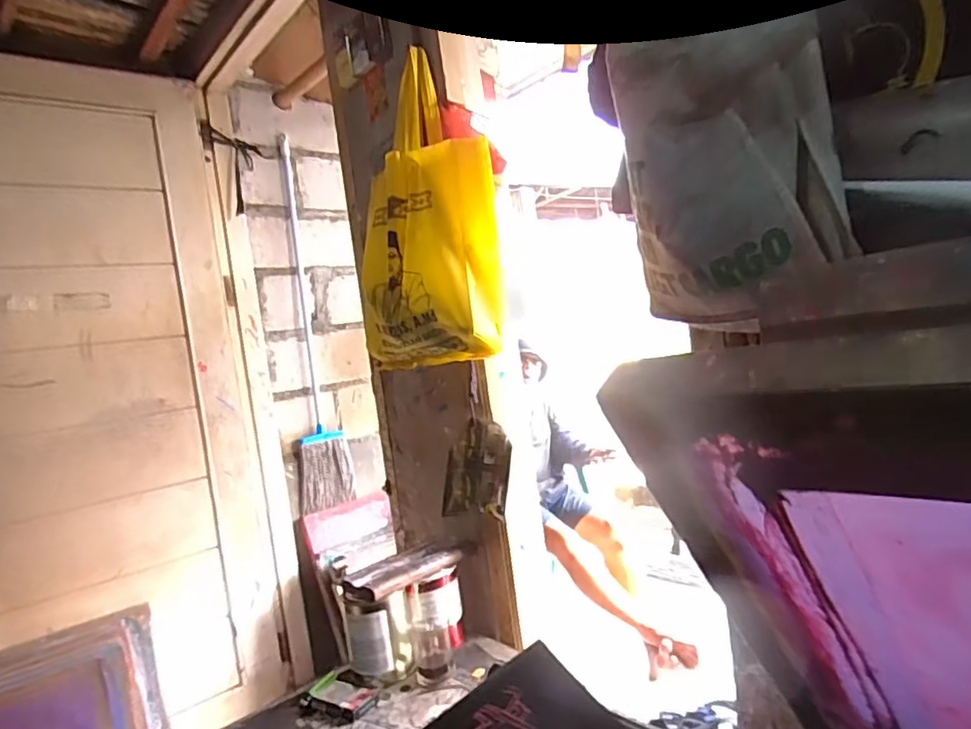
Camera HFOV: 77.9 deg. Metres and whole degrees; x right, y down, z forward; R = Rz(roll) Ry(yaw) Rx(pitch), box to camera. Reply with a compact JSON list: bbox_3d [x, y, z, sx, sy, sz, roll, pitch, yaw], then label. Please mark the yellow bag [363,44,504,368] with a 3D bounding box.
[{"bbox_3d":[-0.106,-0.240,1.011,0.189,0.467,0.238,-9,2,-25],"label":"yellow bag"}]

